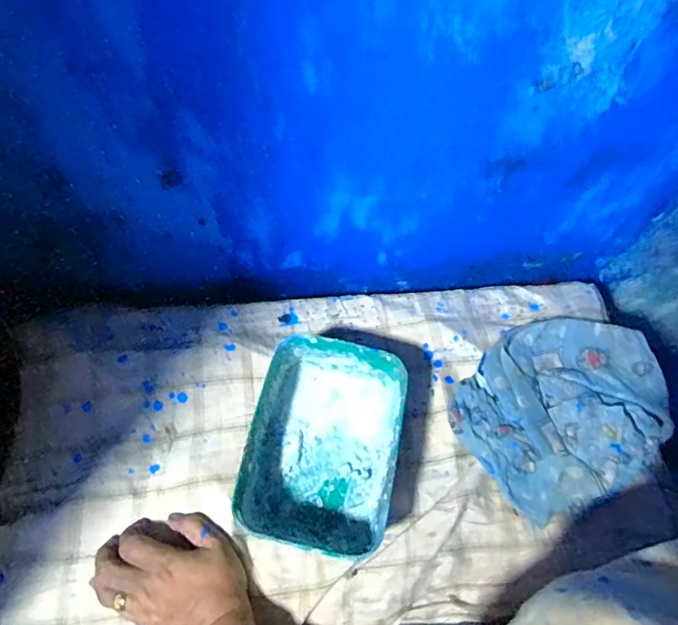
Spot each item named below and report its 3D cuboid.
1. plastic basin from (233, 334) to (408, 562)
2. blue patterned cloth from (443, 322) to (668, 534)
[{"bbox_3d":[-0.016,0.129,0.531,0.135,0.074,0.190,13,61,3],"label":"plastic basin"},{"bbox_3d":[0.262,0.103,0.583,0.271,0.050,0.196,-18,64,-14],"label":"blue patterned cloth"}]

